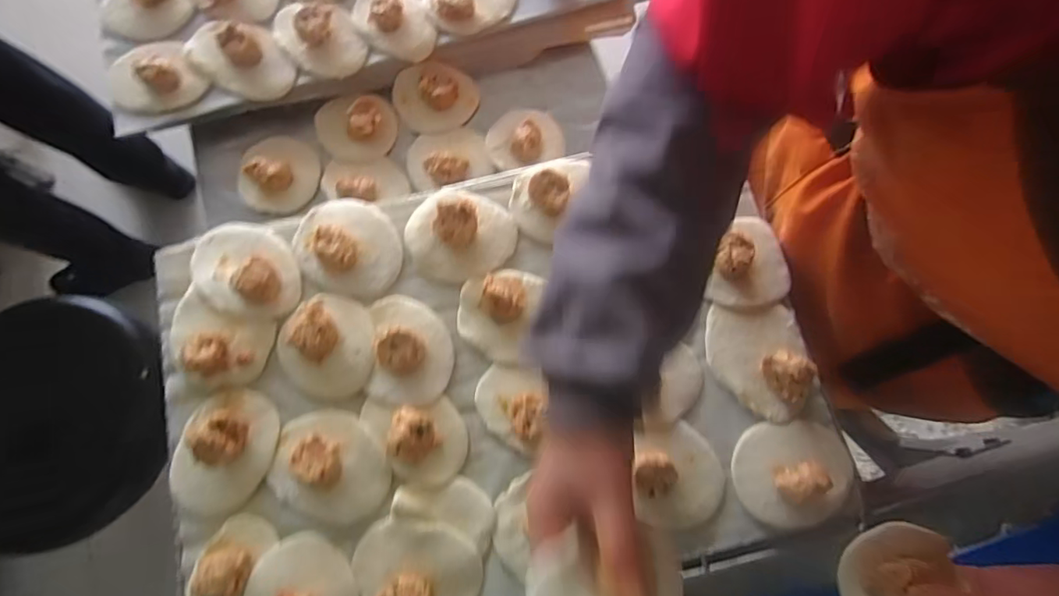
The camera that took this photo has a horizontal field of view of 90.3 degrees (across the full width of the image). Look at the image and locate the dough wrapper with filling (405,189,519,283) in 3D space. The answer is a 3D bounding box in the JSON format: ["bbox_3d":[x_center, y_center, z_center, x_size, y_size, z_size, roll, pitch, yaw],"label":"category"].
[{"bbox_3d":[-0.068,-0.068,0.503,0.105,0.036,0.094,-22,79,-6],"label":"dough wrapper with filling"}]

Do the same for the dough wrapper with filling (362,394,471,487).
[{"bbox_3d":[-0.103,0.125,0.461,0.093,0.035,0.075,-4,78,-2],"label":"dough wrapper with filling"}]

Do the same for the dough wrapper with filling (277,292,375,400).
[{"bbox_3d":[-0.185,0.042,0.478,0.087,0.036,0.091,0,78,-2],"label":"dough wrapper with filling"}]

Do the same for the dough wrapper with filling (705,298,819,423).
[{"bbox_3d":[0.214,0.056,0.483,0.089,0.035,0.108,-3,78,-2],"label":"dough wrapper with filling"}]

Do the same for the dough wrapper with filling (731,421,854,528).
[{"bbox_3d":[0.235,0.153,0.458,0.107,0.035,0.088,-2,78,-2],"label":"dough wrapper with filling"}]

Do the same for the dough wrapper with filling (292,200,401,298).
[{"bbox_3d":[-0.177,-0.054,0.504,0.101,0.033,0.096,0,78,-2],"label":"dough wrapper with filling"}]

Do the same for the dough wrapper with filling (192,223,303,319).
[{"bbox_3d":[-0.271,-0.031,0.489,0.109,0.032,0.087,27,78,4],"label":"dough wrapper with filling"}]

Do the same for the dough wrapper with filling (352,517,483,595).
[{"bbox_3d":[-0.096,0.229,0.432,0.106,0.021,0.083,15,78,2],"label":"dough wrapper with filling"}]

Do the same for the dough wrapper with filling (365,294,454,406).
[{"bbox_3d":[-0.110,0.045,0.482,0.074,0.034,0.100,0,78,-2],"label":"dough wrapper with filling"}]

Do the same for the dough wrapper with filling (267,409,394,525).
[{"bbox_3d":[-0.176,0.146,0.455,0.104,0.037,0.090,16,78,2],"label":"dough wrapper with filling"}]

